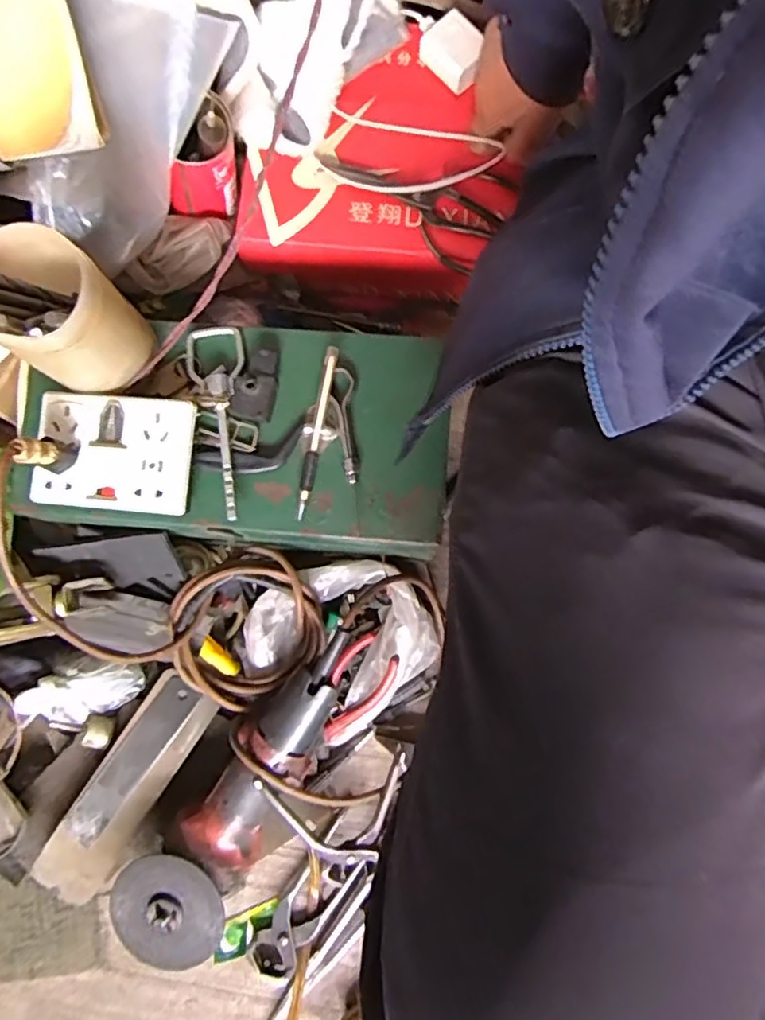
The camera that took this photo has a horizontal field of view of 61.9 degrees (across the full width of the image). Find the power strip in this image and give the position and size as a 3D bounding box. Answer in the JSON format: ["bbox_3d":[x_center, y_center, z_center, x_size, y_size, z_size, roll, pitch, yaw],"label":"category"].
[{"bbox_3d":[-0.198,-0.042,0.468,0.118,0.029,0.083,5,80,1],"label":"power strip"}]

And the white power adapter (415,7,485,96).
[{"bbox_3d":[0.065,-0.408,0.568,0.040,0.028,0.055,-42,82,-7],"label":"white power adapter"}]

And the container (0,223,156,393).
[{"bbox_3d":[-0.214,-0.129,0.426,0.080,0.098,0.076,0,79,0],"label":"container"}]

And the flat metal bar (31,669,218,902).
[{"bbox_3d":[-0.219,0.236,0.554,0.056,0.032,0.187,32,81,6],"label":"flat metal bar"}]

